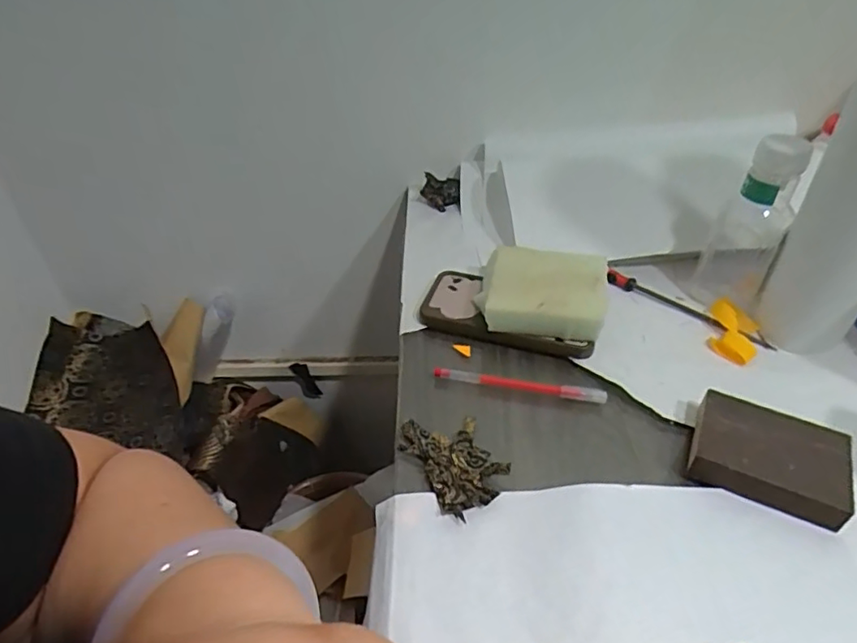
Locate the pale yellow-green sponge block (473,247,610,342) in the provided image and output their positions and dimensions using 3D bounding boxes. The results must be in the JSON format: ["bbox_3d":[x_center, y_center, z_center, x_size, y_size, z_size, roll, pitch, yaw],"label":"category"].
[{"bbox_3d":[0.105,-0.027,0.527,0.117,0.050,0.094,10,41,11],"label":"pale yellow-green sponge block"}]

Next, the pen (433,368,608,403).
[{"bbox_3d":[0.076,0.051,0.477,0.142,0.011,0.009,9,41,9],"label":"pen"}]

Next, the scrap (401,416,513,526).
[{"bbox_3d":[0.019,0.100,0.423,0.057,0.014,0.091,-20,45,-23],"label":"scrap"}]

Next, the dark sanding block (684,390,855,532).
[{"bbox_3d":[0.244,0.098,0.408,0.098,0.023,0.076,20,44,21],"label":"dark sanding block"}]

